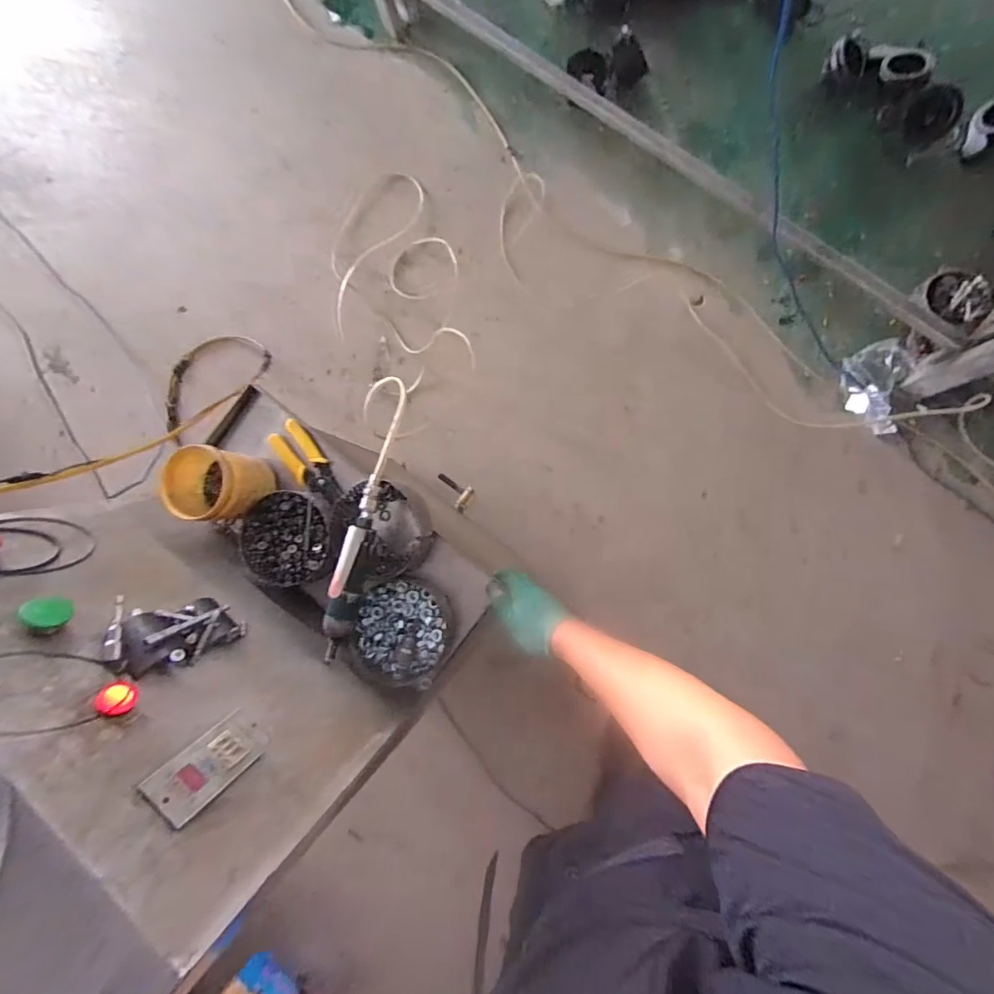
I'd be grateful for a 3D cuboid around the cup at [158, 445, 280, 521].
[{"bbox_3d":[-0.392,-0.016,0.685,0.112,0.093,0.093,3,85,10],"label":"cup"}]

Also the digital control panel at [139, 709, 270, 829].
[{"bbox_3d":[-0.268,0.250,0.458,0.052,0.103,0.007,41,118,8],"label":"digital control panel"}]

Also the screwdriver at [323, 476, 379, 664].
[{"bbox_3d":[-0.187,0.095,0.639,0.032,0.051,0.241,16,87,11],"label":"screwdriver"}]

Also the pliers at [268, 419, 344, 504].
[{"bbox_3d":[-0.281,-0.048,0.725,0.058,0.018,0.136,-42,79,3],"label":"pliers"}]

